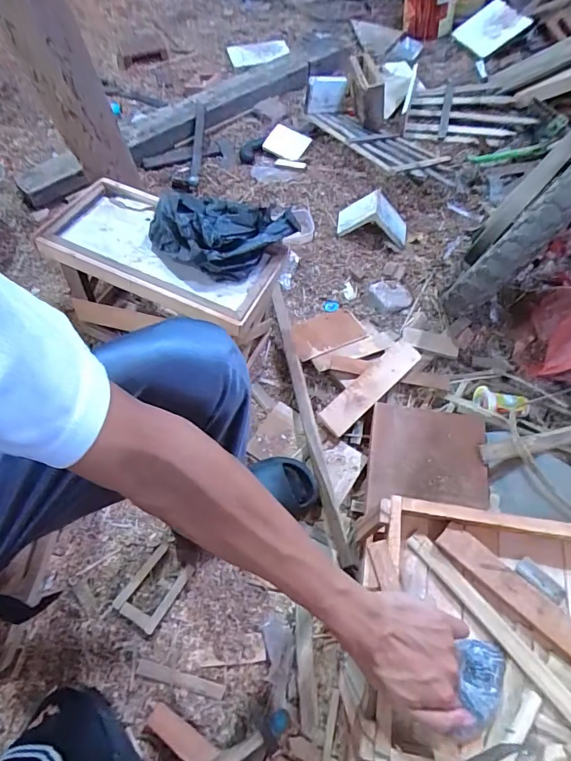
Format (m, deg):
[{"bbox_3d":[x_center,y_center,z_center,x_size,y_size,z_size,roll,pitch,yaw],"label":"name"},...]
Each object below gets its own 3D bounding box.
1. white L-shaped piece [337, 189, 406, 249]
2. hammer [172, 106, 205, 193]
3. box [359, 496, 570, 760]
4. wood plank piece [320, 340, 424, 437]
[{"bbox_3d":[0.221,-0.412,1.072,0.178,0.088,0.099,13,62,11],"label":"white L-shaped piece"},{"bbox_3d":[-0.285,-0.699,1.270,0.070,0.024,0.362,-2,60,3],"label":"hammer"},{"bbox_3d":[0.217,0.252,0.410,0.274,0.062,0.232,7,61,8],"label":"box"},{"bbox_3d":[0.166,0.010,0.829,0.240,0.017,0.060,-40,69,-17],"label":"wood plank piece"}]

